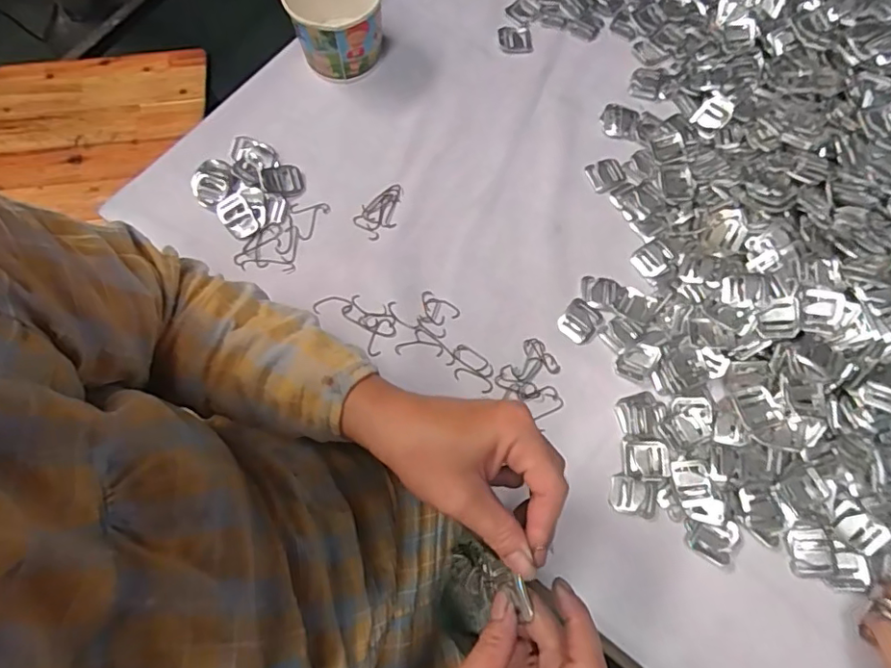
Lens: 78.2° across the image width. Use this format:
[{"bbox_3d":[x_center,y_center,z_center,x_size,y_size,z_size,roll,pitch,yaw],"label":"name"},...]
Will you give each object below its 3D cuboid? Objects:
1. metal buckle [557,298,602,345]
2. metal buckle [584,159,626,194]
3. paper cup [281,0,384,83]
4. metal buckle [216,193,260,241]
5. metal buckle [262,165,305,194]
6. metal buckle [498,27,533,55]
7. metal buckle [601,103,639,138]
[{"bbox_3d":[0.117,-0.010,0.476,0.031,0.005,0.036,38,75,12],"label":"metal buckle"},{"bbox_3d":[0.154,-0.153,0.526,0.034,0.004,0.032,-18,71,-6],"label":"metal buckle"},{"bbox_3d":[-0.105,-0.304,0.537,0.086,0.081,0.088,-13,71,-4],"label":"paper cup"},{"bbox_3d":[-0.189,-0.107,0.501,0.029,0.006,0.041,-43,89,-4],"label":"metal buckle"},{"bbox_3d":[-0.151,-0.144,0.515,0.037,0.004,0.032,-11,82,-26],"label":"metal buckle"},{"bbox_3d":[0.073,-0.309,0.574,0.034,0.007,0.032,-3,70,-1],"label":"metal buckle"},{"bbox_3d":[0.172,-0.212,0.545,0.034,0.004,0.035,19,72,7],"label":"metal buckle"}]

